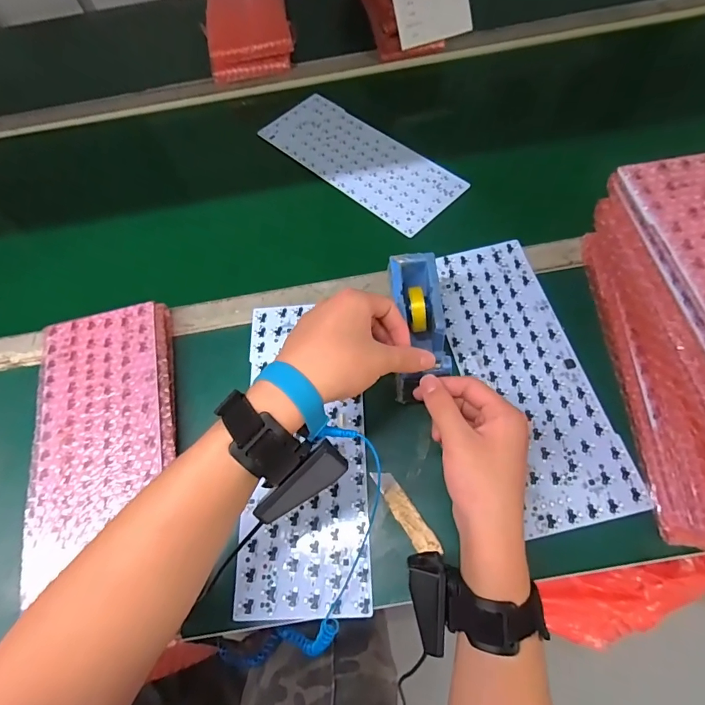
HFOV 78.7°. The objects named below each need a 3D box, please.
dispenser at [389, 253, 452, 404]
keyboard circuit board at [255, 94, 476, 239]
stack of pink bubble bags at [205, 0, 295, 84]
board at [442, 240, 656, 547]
[{"bbox_3d":[0.064,-0.022,0.432,0.051,0.075,0.135,-3,64,4],"label":"dispenser"},{"bbox_3d":[0.008,-0.279,0.614,0.117,0.010,0.307,-43,67,-14],"label":"keyboard circuit board"},{"bbox_3d":[-0.179,-0.576,0.745,0.141,0.073,0.247,-10,63,1],"label":"stack of pink bubble bags"},{"bbox_3d":[0.178,0.016,0.448,0.121,0.004,0.309,-15,64,-2],"label":"board"}]

